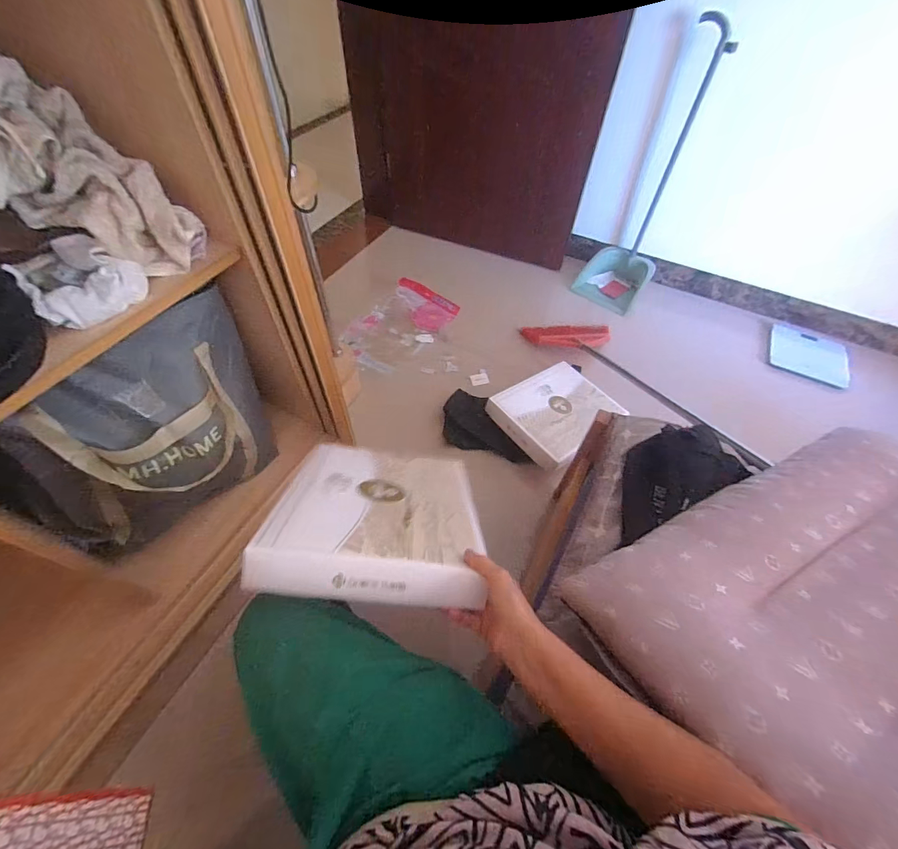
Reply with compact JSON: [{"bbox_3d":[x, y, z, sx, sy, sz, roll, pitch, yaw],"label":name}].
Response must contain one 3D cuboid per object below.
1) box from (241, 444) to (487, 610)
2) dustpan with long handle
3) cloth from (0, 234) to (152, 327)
[{"bbox_3d":[-0.101,0.127,0.617,0.279,0.056,0.352,9,17,-8],"label":"box"},{"bbox_3d":[0.710,-0.844,1.463,0.286,0.855,0.211,20,57,15],"label":"dustpan with long handle"},{"bbox_3d":[-0.516,-0.208,0.566,0.138,0.063,0.131,36,63,24],"label":"cloth"}]

